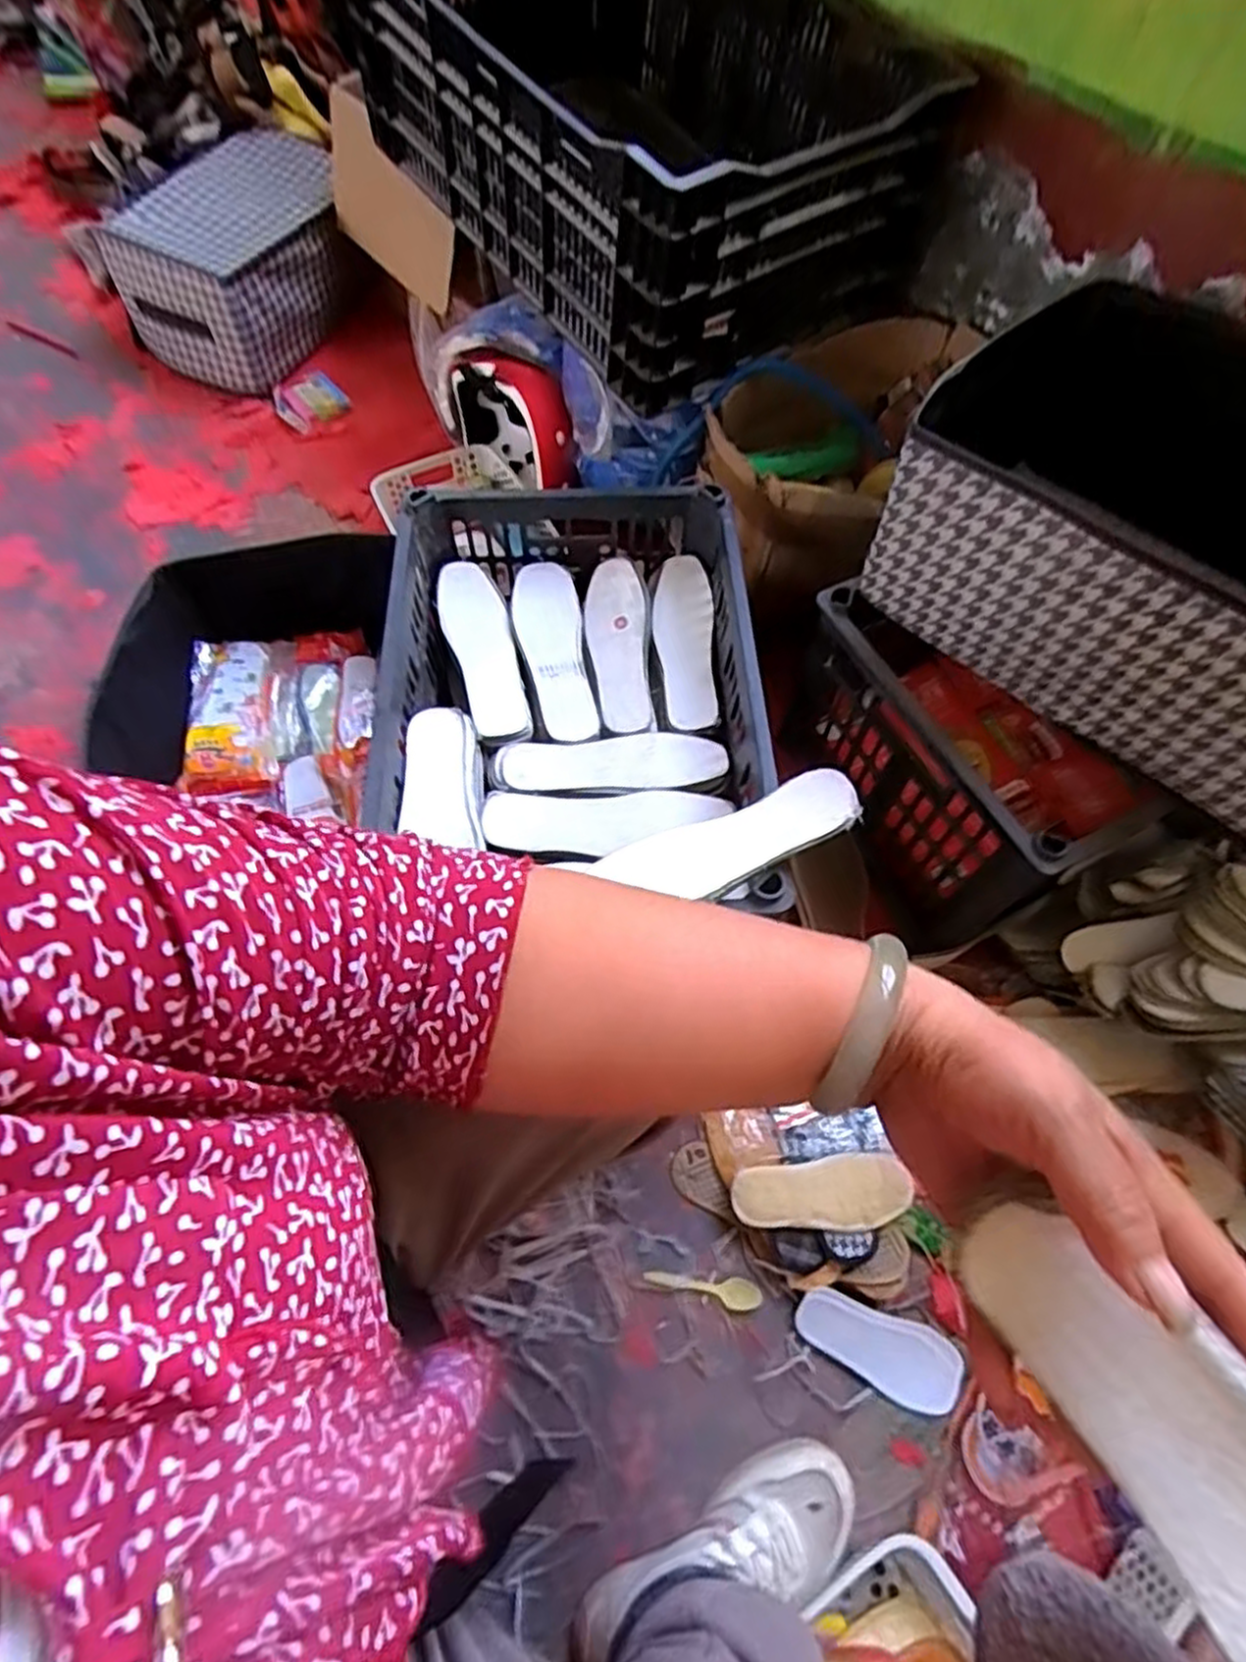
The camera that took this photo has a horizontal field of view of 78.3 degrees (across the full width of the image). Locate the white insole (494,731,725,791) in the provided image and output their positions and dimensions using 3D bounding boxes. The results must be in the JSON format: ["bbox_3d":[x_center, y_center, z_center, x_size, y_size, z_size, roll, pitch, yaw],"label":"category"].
[{"bbox_3d":[-0.015,-0.070,0.755,0.225,0.015,0.065,0,64,0],"label":"white insole"}]

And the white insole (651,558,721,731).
[{"bbox_3d":[0.064,-0.201,0.825,0.066,0.018,0.214,-14,66,29],"label":"white insole"}]

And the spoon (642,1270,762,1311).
[{"bbox_3d":[0.074,0.422,0.709,0.105,0.005,0.024,9,65,4],"label":"spoon"}]

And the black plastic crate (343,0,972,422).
[{"bbox_3d":[0.019,-0.808,0.861,0.427,0.258,0.573,-33,69,-15],"label":"black plastic crate"}]

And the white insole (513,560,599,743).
[{"bbox_3d":[-0.075,-0.196,0.807,0.067,0.014,0.221,-9,65,-4],"label":"white insole"}]

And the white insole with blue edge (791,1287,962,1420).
[{"bbox_3d":[0.230,0.466,0.687,0.152,0.005,0.064,23,77,3],"label":"white insole with blue edge"}]

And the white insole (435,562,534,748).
[{"bbox_3d":[-0.146,-0.189,0.799,0.067,0.019,0.220,-16,65,-8],"label":"white insole"}]

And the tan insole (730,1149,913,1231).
[{"bbox_3d":[0.185,0.335,0.708,0.159,0.024,0.061,-5,64,-2],"label":"tan insole"}]

